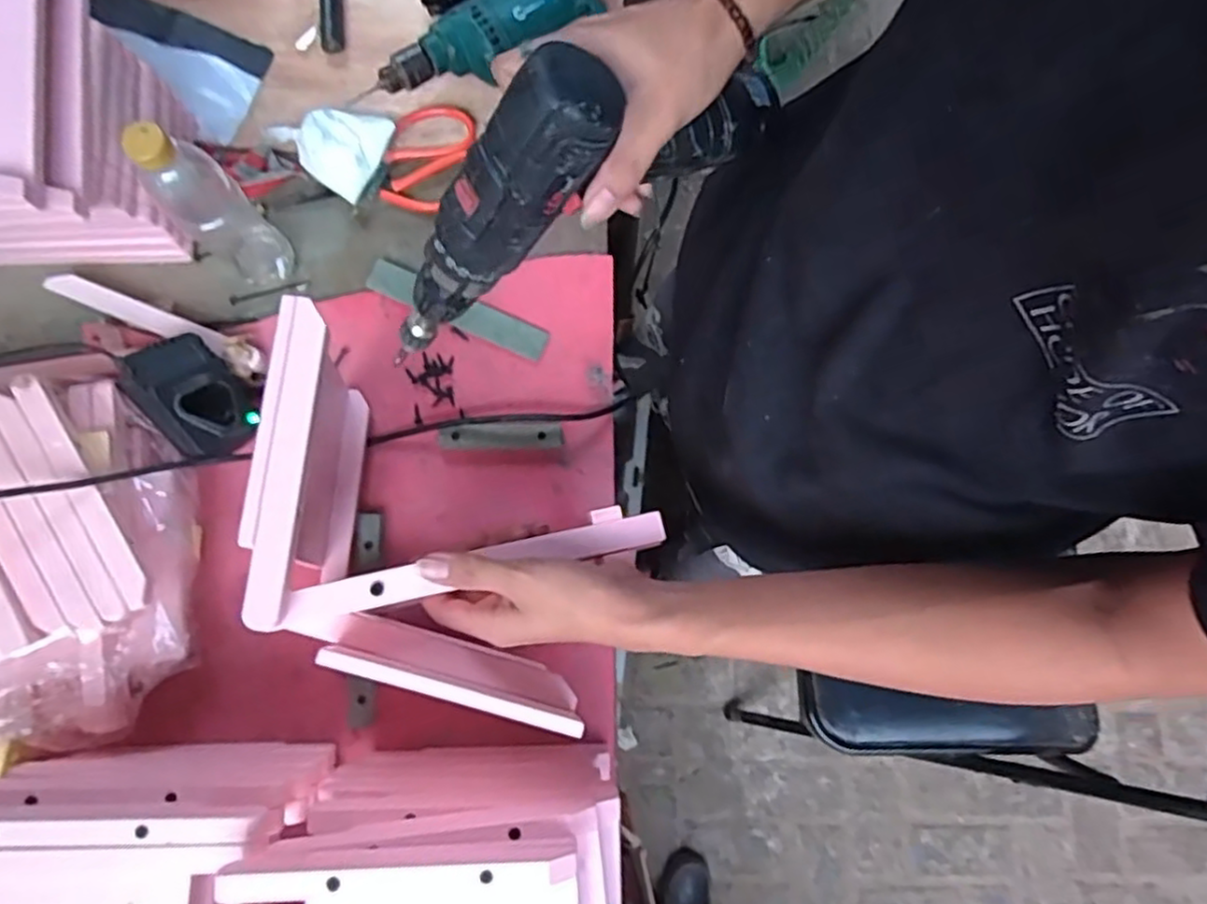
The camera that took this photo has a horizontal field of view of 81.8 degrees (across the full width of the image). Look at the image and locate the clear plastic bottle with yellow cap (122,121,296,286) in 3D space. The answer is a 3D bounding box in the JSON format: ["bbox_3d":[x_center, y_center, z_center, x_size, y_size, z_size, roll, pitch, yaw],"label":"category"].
[{"bbox_3d":[-0.320,-0.203,0.564,0.058,0.190,0.071,-41,85,-8],"label":"clear plastic bottle with yellow cap"}]

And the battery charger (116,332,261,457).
[{"bbox_3d":[-0.348,-0.046,0.594,0.081,0.040,0.106,-37,97,-45],"label":"battery charger"}]

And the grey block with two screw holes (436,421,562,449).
[{"bbox_3d":[-0.092,-0.016,0.630,0.107,0.019,0.020,-1,81,-3],"label":"grey block with two screw holes"}]

